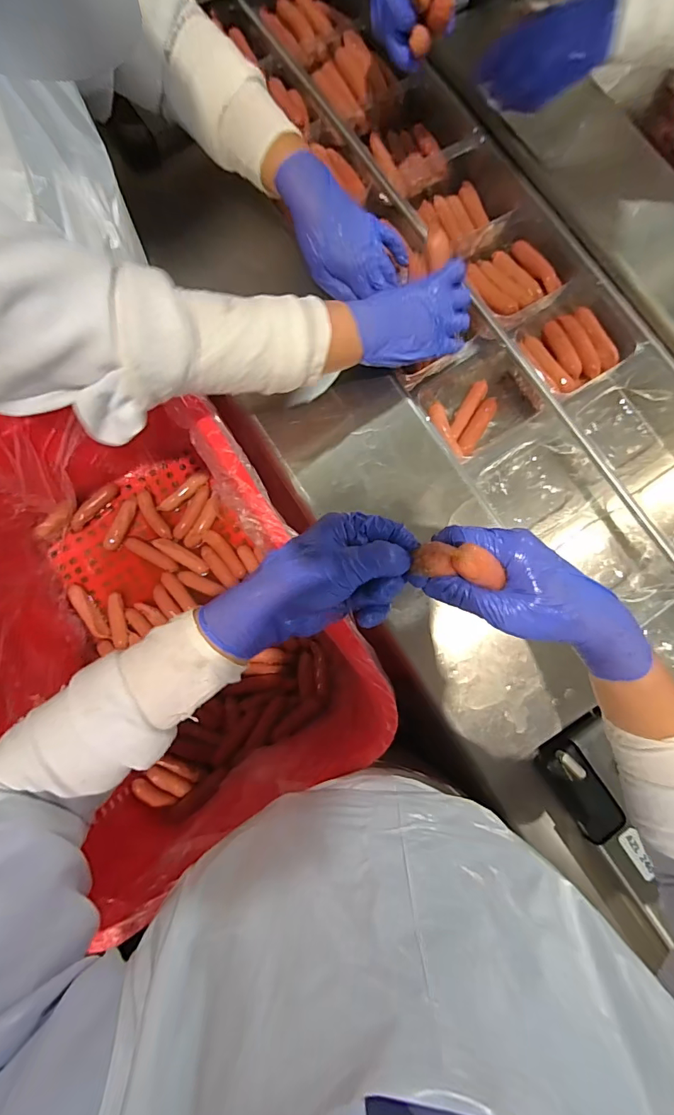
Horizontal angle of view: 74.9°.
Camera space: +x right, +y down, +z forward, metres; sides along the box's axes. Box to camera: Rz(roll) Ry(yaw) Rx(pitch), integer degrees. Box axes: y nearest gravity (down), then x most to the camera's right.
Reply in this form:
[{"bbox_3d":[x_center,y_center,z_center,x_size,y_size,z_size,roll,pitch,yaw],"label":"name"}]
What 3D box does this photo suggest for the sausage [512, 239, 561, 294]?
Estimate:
[{"bbox_3d":[0.255,-0.376,0.566,0.021,0.017,0.085,-33,83,-6],"label":"sausage"}]

